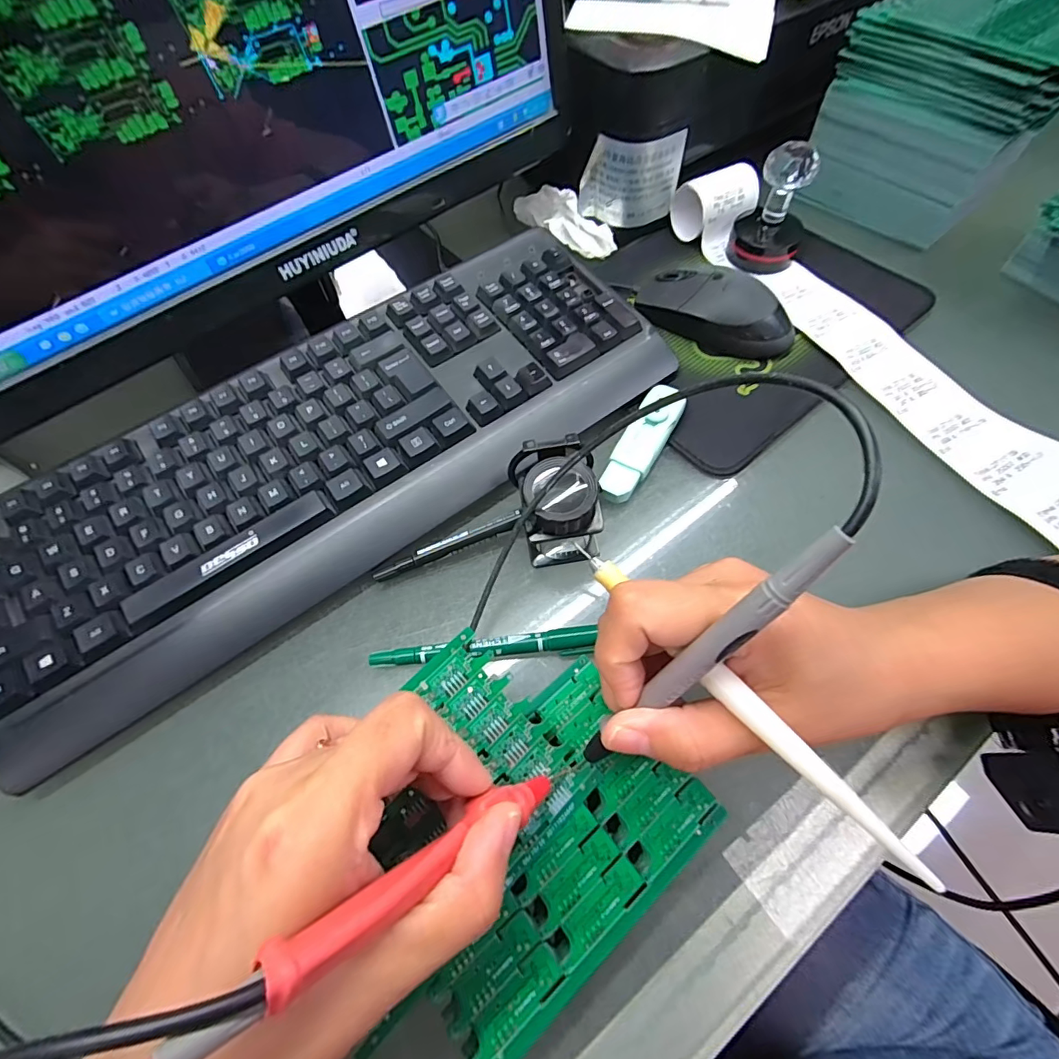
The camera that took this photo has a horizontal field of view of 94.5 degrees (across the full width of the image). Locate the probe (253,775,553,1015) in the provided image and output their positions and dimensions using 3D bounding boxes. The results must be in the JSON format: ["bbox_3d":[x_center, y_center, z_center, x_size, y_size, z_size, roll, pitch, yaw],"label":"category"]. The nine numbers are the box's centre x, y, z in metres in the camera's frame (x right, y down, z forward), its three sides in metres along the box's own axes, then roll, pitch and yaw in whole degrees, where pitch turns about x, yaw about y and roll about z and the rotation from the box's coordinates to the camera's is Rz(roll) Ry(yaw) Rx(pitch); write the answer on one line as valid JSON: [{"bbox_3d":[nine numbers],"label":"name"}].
[{"bbox_3d":[-0.024,0.100,0.155,0.013,0.118,0.013,-50,64,23],"label":"probe"}]

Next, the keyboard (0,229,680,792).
[{"bbox_3d":[-0.115,-0.050,0.305,0.423,0.042,0.150,-34,65,-14],"label":"keyboard"}]

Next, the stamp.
[{"bbox_3d":[0.187,-0.246,0.368,0.052,0.075,0.054,21,65,14],"label":"stamp"}]

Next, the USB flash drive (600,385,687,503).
[{"bbox_3d":[0.072,-0.055,0.308,0.026,0.011,0.089,30,76,3],"label":"USB flash drive"}]

